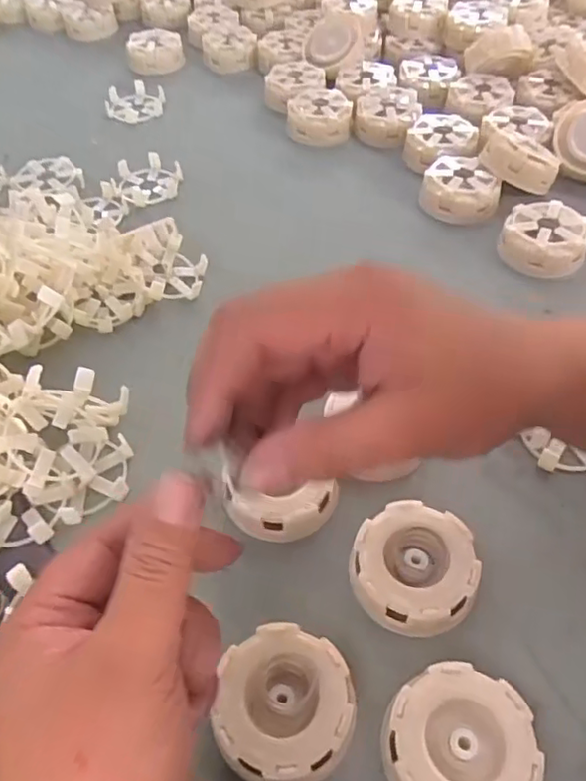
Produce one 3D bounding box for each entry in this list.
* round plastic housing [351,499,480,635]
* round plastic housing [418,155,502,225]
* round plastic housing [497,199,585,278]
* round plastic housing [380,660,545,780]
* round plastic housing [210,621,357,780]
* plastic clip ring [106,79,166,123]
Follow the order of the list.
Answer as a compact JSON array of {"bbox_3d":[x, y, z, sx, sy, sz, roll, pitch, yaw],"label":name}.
[{"bbox_3d":[0.060,0.088,0.308,0.059,0.022,0.059,0,52,0],"label":"round plastic housing"},{"bbox_3d":[0.137,-0.166,0.508,0.060,0.028,0.060,0,52,0],"label":"round plastic housing"},{"bbox_3d":[0.188,-0.115,0.461,0.060,0.028,0.060,0,52,0],"label":"round plastic housing"},{"bbox_3d":[0.069,0.151,0.259,0.060,0.023,0.061,0,52,0],"label":"round plastic housing"},{"bbox_3d":[-0.003,0.139,0.271,0.057,0.020,0.061,0,52,0],"label":"round plastic housing"},{"bbox_3d":[-0.160,-0.293,0.623,0.054,0.014,0.052,3,52,2],"label":"plastic clip ring"}]

